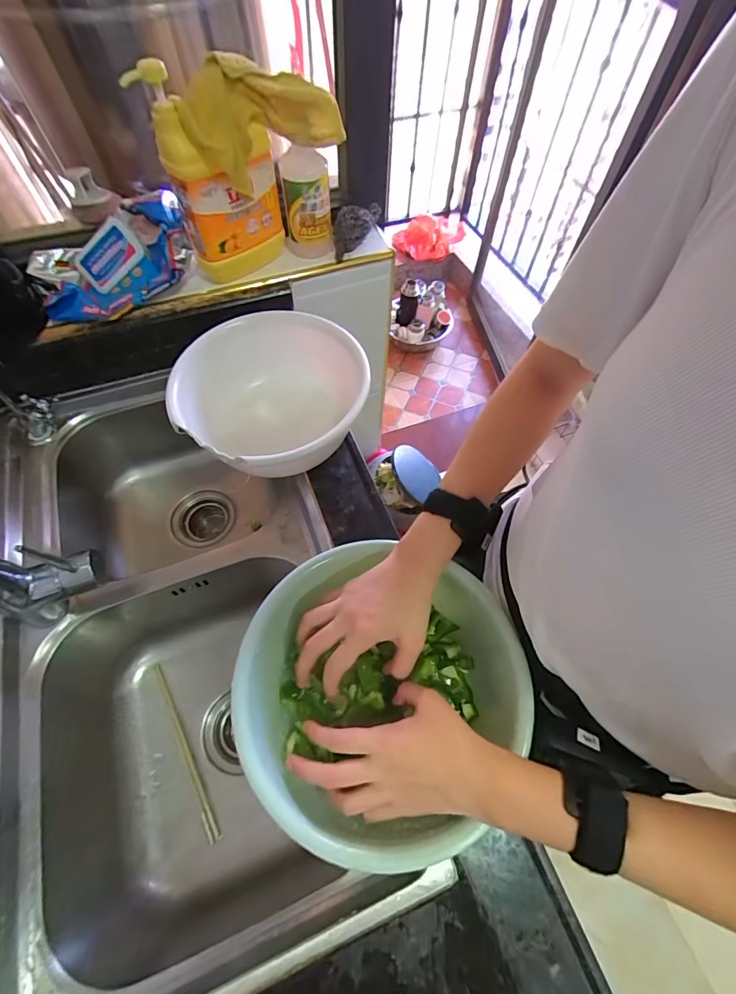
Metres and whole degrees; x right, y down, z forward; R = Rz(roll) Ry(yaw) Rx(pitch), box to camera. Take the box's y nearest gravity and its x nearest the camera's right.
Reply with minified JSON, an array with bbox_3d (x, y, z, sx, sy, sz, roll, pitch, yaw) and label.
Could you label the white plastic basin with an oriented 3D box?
[{"bbox_3d":[-0.119,-0.129,0.573,0.220,0.117,0.235,1,61,-1],"label":"white plastic basin"}]

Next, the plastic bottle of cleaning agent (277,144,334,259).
[{"bbox_3d":[-0.099,-0.471,0.661,0.077,0.136,0.058,2,61,0],"label":"plastic bottle of cleaning agent"}]

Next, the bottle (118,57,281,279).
[{"bbox_3d":[-0.205,-0.451,0.589,0.150,0.231,0.079,-14,63,-9],"label":"bottle"}]

